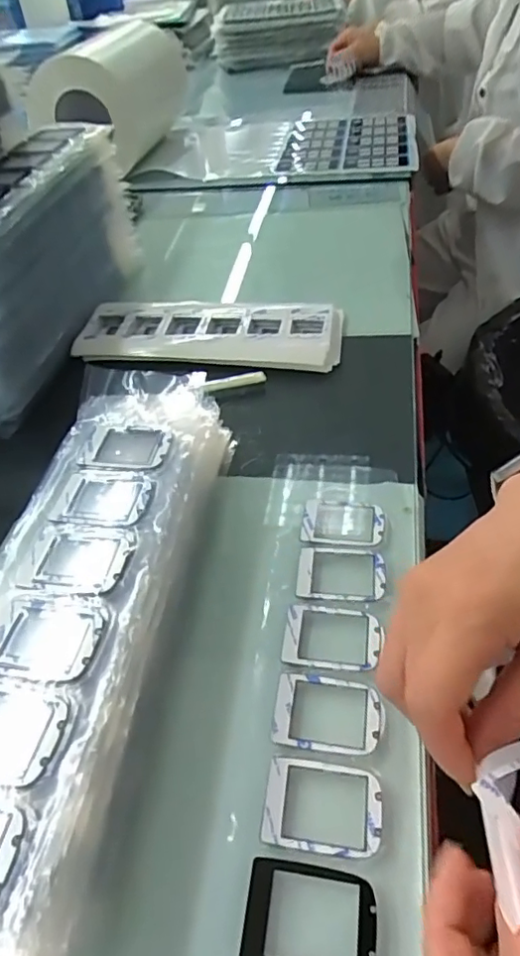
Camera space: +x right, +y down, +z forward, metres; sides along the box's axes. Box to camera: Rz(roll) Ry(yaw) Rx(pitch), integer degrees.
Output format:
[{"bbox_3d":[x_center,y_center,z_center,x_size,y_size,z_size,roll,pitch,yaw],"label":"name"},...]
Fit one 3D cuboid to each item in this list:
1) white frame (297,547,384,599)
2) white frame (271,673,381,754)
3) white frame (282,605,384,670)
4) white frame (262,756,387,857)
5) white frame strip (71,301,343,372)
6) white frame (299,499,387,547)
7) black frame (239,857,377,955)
[{"bbox_3d":[0.048,0.055,0.333,0.051,0.004,0.036,2,47,9],"label":"white frame"},{"bbox_3d":[0.033,0.114,0.278,0.052,0.004,0.035,3,47,10],"label":"white frame"},{"bbox_3d":[0.038,0.085,0.305,0.050,0.004,0.036,3,47,9],"label":"white frame"},{"bbox_3d":[0.028,0.144,0.250,0.051,0.004,0.036,3,47,9],"label":"white frame"},{"bbox_3d":[-0.047,-0.136,0.525,0.240,0.016,0.091,5,48,12],"label":"white frame strip"},{"bbox_3d":[0.052,0.028,0.360,0.052,0.004,0.036,2,47,9],"label":"white frame"},{"bbox_3d":[0.019,0.174,0.224,0.052,0.004,0.037,2,47,9],"label":"black frame"}]

